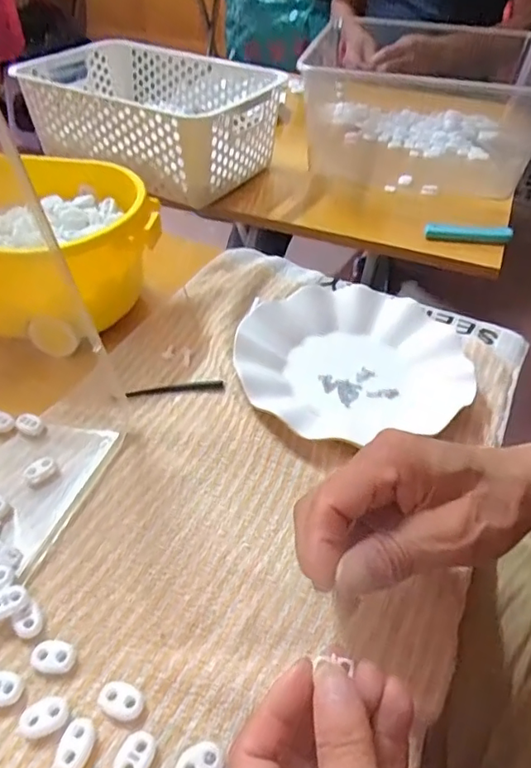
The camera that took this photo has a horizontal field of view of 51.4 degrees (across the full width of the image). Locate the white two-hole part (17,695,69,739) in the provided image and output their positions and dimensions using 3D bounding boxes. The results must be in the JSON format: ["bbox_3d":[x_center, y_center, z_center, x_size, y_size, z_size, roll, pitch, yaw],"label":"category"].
[{"bbox_3d":[-0.108,0.163,0.270,0.022,0.004,0.016,-12,45,-13],"label":"white two-hole part"}]

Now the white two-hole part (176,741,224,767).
[{"bbox_3d":[-0.031,0.177,0.258,0.022,0.005,0.017,-12,45,-14],"label":"white two-hole part"}]

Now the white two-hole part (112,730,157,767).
[{"bbox_3d":[-0.061,0.175,0.259,0.016,0.005,0.022,16,45,16],"label":"white two-hole part"}]

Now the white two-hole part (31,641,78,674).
[{"bbox_3d":[-0.111,0.144,0.290,0.022,0.005,0.015,3,43,2],"label":"white two-hole part"}]

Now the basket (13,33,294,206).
[{"bbox_3d":[-0.143,-0.347,0.722,0.303,0.110,0.197,21,47,20],"label":"basket"}]

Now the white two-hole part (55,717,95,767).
[{"bbox_3d":[-0.090,0.171,0.262,0.015,0.004,0.023,7,44,7],"label":"white two-hole part"}]

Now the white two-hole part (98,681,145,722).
[{"bbox_3d":[-0.072,0.158,0.276,0.022,0.004,0.015,20,47,19],"label":"white two-hole part"}]

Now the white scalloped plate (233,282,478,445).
[{"bbox_3d":[0.070,-0.029,0.464,0.179,0.022,0.179,0,43,0],"label":"white scalloped plate"}]

